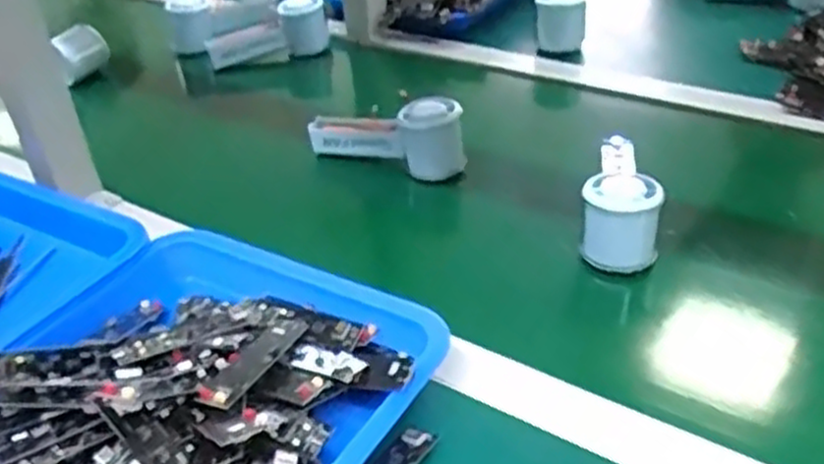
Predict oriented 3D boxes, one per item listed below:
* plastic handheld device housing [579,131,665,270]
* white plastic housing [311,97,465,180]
[{"bbox_3d":[0.157,-0.020,0.587,0.054,0.084,0.048,3,35,8],"label":"plastic handheld device housing"},{"bbox_3d":[-0.024,-0.096,0.735,0.151,0.059,0.054,15,39,24],"label":"white plastic housing"}]

